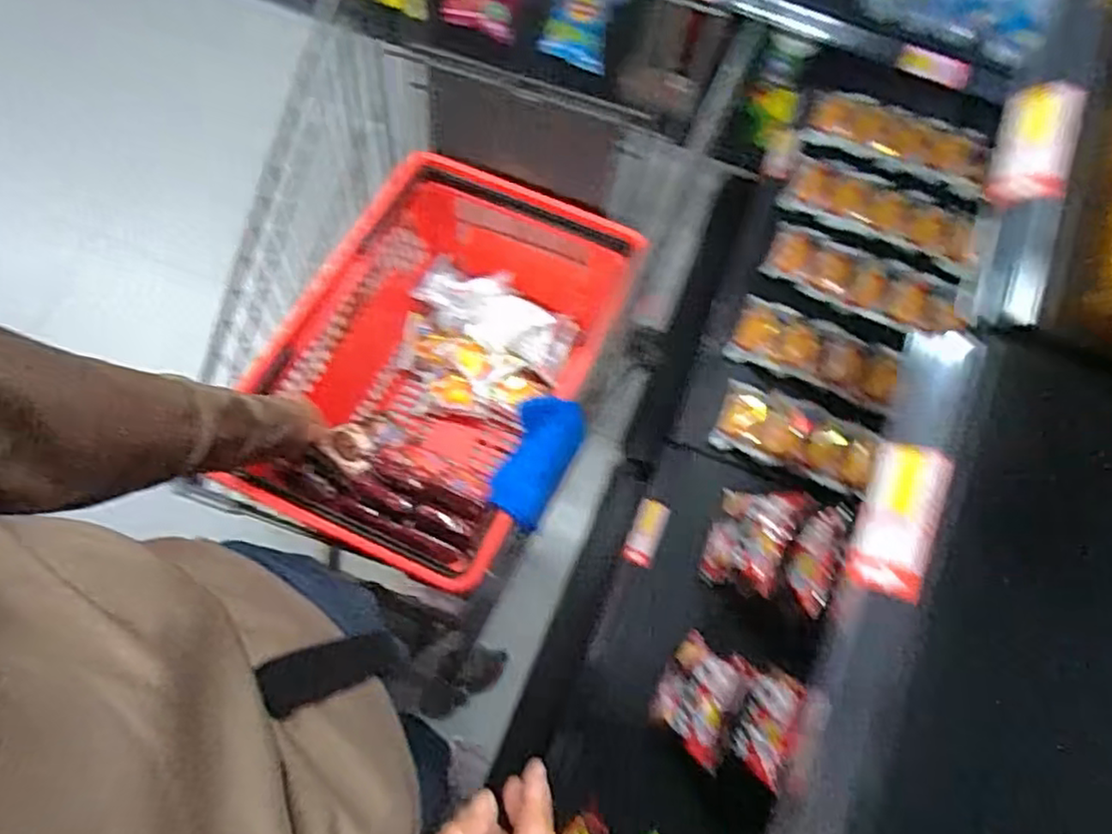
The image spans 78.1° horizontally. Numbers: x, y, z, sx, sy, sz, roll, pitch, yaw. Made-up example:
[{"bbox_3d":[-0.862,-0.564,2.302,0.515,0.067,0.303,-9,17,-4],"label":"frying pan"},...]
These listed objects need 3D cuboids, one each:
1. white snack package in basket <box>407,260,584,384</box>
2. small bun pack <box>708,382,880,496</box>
[{"bbox_3d":[-0.082,-0.145,0.978,0.234,0.067,0.100,28,78,6],"label":"white snack package in basket"},{"bbox_3d":[0.360,0.029,1.015,0.230,0.055,0.115,22,78,5],"label":"small bun pack"}]

